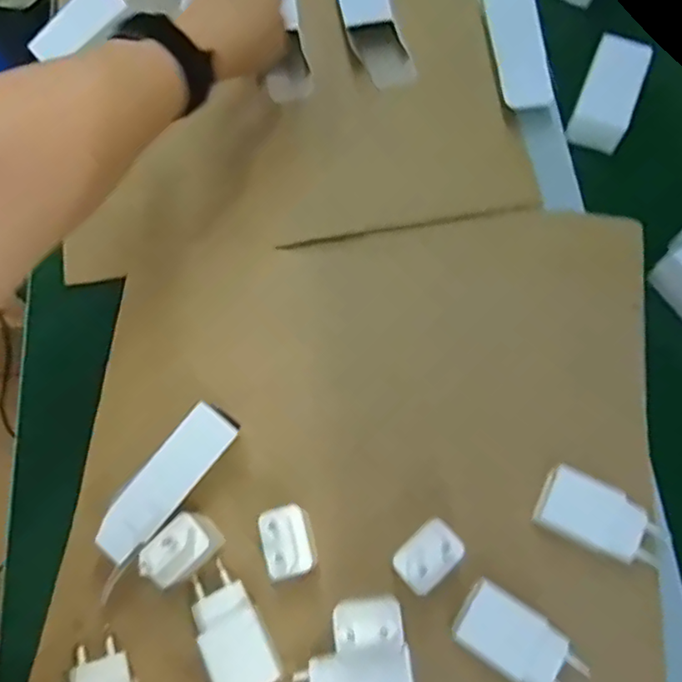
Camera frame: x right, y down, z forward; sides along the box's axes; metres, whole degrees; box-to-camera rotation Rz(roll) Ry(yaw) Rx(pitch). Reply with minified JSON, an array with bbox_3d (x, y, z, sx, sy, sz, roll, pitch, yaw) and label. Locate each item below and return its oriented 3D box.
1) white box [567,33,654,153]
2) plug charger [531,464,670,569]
[{"bbox_3d":[0.229,-0.212,0.500,0.044,0.024,0.099,22,74,9],"label":"white box"},{"bbox_3d":[0.166,0.114,0.374,0.083,0.025,0.040,25,74,10],"label":"plug charger"}]

